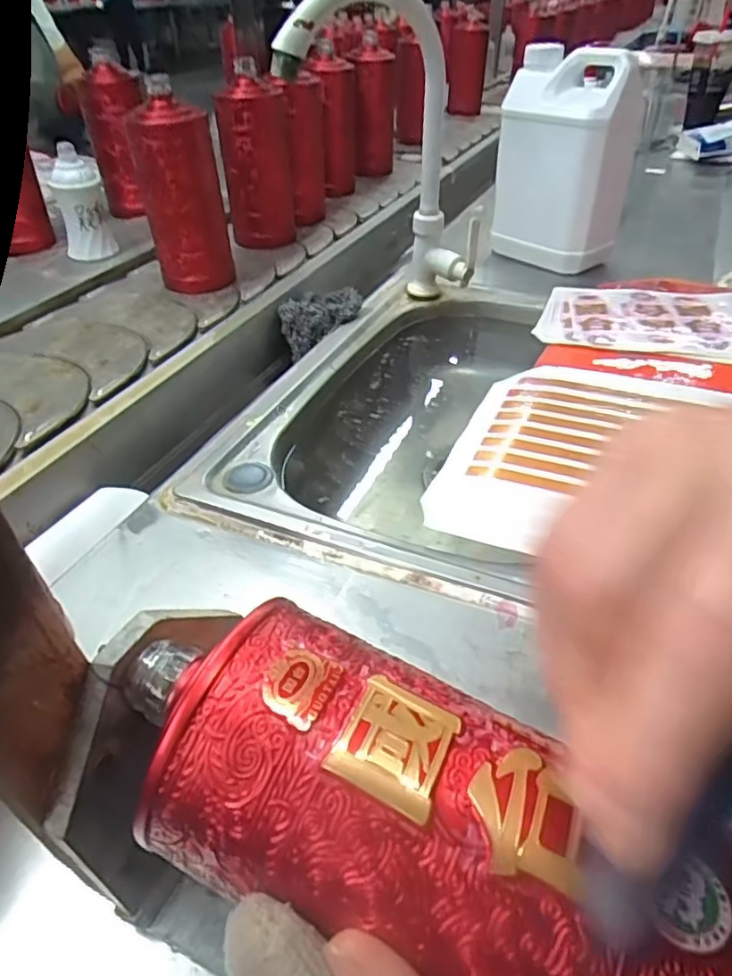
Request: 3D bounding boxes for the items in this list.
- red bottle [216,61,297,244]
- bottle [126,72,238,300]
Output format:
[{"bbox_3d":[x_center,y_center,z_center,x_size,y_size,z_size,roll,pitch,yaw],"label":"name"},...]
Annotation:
[{"bbox_3d":[-0.137,-0.412,0.765,0.082,0.199,0.082,-3,41,-3],"label":"red bottle"},{"bbox_3d":[-0.196,-0.311,0.650,0.082,0.186,0.070,-9,42,-11],"label":"bottle"}]

